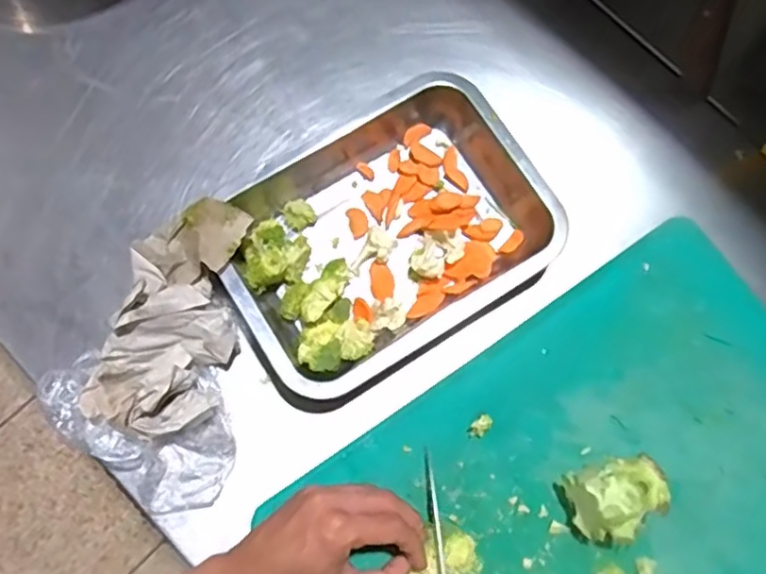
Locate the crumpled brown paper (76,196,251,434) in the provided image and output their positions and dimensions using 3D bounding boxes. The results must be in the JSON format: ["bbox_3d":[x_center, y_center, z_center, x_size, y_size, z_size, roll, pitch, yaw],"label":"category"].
[{"bbox_3d":[-0.165,0.023,0.511,0.097,0.053,0.179,11,77,2],"label":"crumpled brown paper"}]

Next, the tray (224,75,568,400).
[{"bbox_3d":[0.002,-0.043,0.532,0.261,0.039,0.184,-31,79,-8],"label":"tray"}]

